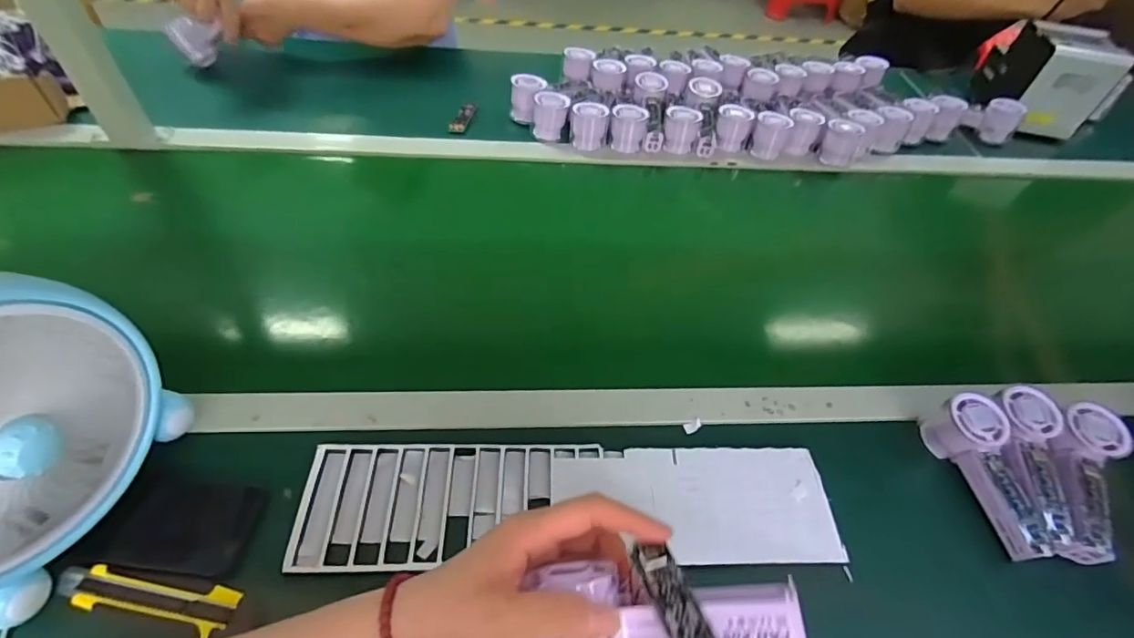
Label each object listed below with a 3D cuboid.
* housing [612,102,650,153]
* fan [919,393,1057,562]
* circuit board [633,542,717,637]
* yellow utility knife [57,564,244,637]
[{"bbox_3d":[0.095,-0.294,0.833,0.054,0.056,0.044,9,52,2],"label":"housing"},{"bbox_3d":[0.402,0.150,0.521,0.056,0.057,0.149,-6,65,-10],"label":"fan"},{"bbox_3d":[0.060,0.150,0.267,0.022,0.010,0.081,-14,39,-15],"label":"circuit board"},{"bbox_3d":[-0.318,0.210,0.411,0.138,0.013,0.037,13,52,5],"label":"yellow utility knife"}]

